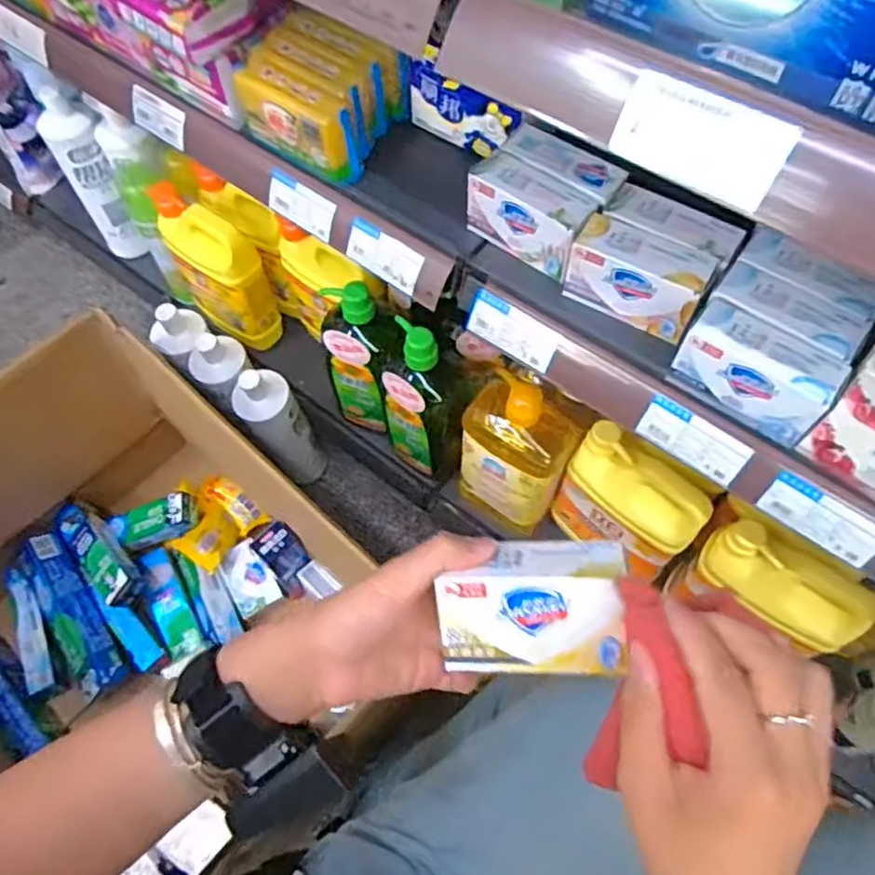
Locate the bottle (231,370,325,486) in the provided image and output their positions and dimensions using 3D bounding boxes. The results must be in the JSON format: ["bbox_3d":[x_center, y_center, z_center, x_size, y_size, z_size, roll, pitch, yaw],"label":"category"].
[{"bbox_3d":[-0.224,-0.012,0.933,0.068,0.268,0.066,40,72,19],"label":"bottle"}]

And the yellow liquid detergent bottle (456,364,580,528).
[{"bbox_3d":[0.086,0.019,0.762,0.116,0.241,0.079,29,68,15],"label":"yellow liquid detergent bottle"}]

